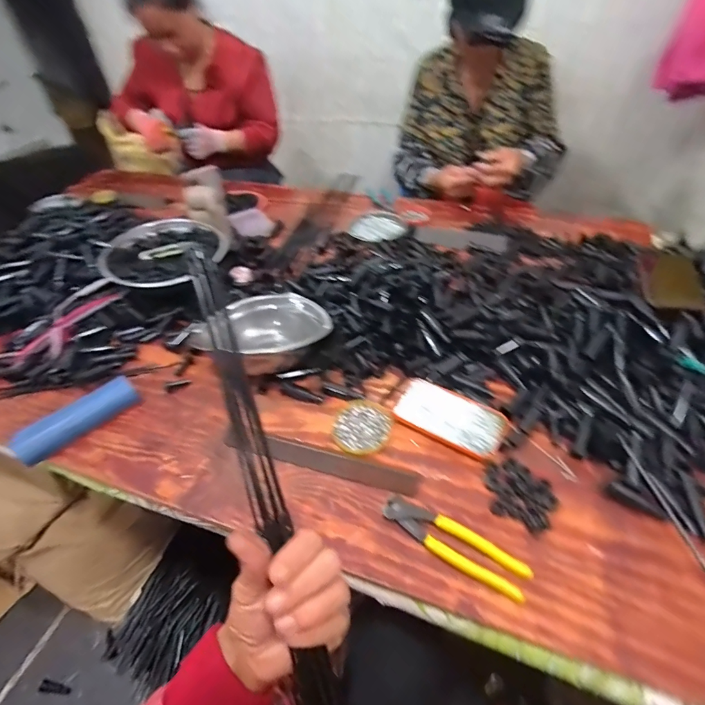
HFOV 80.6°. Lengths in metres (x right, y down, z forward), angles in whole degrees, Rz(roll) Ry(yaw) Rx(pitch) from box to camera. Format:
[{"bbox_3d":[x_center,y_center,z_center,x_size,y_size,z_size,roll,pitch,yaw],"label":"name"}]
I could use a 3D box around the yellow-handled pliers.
[{"bbox_3d":[0.111,0.209,0.457,0.160,0.017,0.040,22,50,24],"label":"yellow-handled pliers"}]

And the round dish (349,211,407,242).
[{"bbox_3d":[0.061,-0.303,0.996,0.136,0.021,0.123,7,46,11],"label":"round dish"}]

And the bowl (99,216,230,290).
[{"bbox_3d":[-0.360,-0.193,0.806,0.193,0.049,0.212,-2,45,2],"label":"bowl"}]

